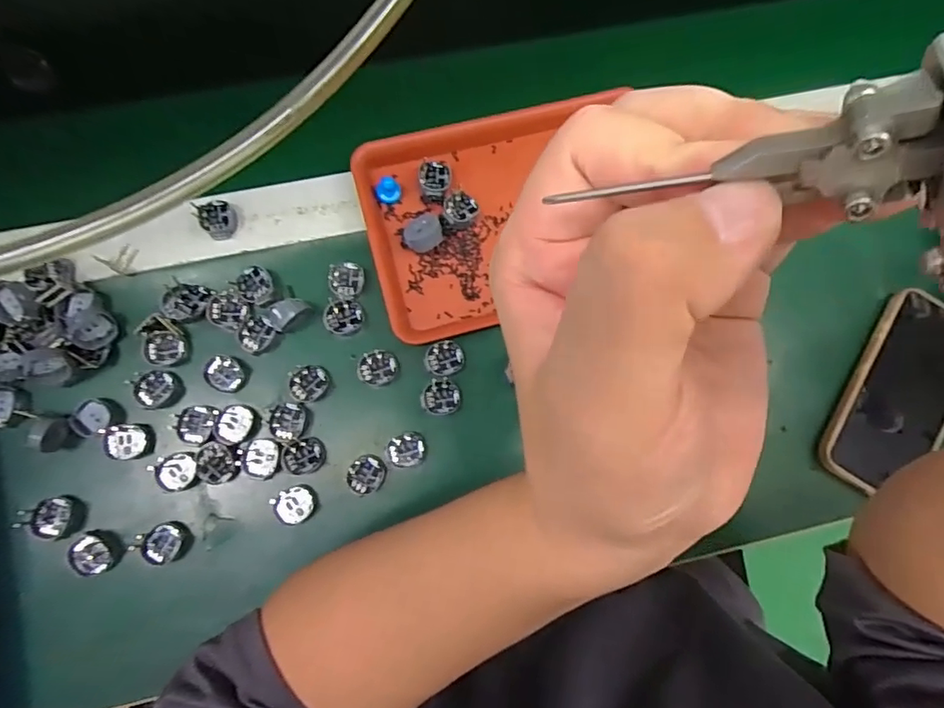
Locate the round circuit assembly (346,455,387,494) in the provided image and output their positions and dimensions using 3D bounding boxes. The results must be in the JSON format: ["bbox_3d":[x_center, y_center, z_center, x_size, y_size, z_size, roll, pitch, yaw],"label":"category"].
[{"bbox_3d":[-0.075,0.087,0.390,0.026,0.010,0.026,1,82,-4],"label":"round circuit assembly"}]

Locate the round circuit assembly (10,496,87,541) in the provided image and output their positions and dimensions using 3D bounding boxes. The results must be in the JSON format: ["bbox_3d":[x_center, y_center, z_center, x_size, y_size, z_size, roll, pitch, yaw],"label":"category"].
[{"bbox_3d":[-0.289,0.114,0.378,0.032,0.028,0.027,3,82,-4],"label":"round circuit assembly"}]

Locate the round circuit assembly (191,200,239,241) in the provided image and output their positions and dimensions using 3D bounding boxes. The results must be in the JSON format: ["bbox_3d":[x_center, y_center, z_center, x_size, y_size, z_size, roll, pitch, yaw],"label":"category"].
[{"bbox_3d":[-0.187,-0.100,0.405,0.024,0.019,0.025,1,82,-4],"label":"round circuit assembly"}]

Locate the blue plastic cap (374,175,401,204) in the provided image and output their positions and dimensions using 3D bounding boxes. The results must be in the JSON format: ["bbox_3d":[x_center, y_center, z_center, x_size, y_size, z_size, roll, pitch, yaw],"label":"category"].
[{"bbox_3d":[-0.064,-0.125,0.416,0.018,0.021,0.014,-43,87,-8],"label":"blue plastic cap"}]

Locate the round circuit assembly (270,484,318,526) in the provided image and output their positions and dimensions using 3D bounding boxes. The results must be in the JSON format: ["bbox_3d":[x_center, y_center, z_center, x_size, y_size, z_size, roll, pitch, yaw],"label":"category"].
[{"bbox_3d":[-0.124,0.106,0.382,0.025,0.013,0.026,1,82,-4],"label":"round circuit assembly"}]

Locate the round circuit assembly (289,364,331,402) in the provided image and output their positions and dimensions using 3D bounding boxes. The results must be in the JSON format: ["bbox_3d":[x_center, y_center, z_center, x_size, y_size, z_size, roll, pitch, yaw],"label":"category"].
[{"bbox_3d":[-0.118,0.022,0.396,0.025,0.007,0.028,44,81,2],"label":"round circuit assembly"}]

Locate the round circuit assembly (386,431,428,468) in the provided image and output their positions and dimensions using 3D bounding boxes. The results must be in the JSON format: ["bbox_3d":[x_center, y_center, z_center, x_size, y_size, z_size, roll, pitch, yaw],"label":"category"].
[{"bbox_3d":[-0.047,0.069,0.394,0.029,0.007,0.024,-10,83,-5],"label":"round circuit assembly"}]

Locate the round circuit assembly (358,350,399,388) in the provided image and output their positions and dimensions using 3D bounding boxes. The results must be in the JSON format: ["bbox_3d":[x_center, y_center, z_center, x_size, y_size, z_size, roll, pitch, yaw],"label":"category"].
[{"bbox_3d":[-0.068,0.011,0.399,0.029,0.009,0.025,-24,84,-7],"label":"round circuit assembly"}]

